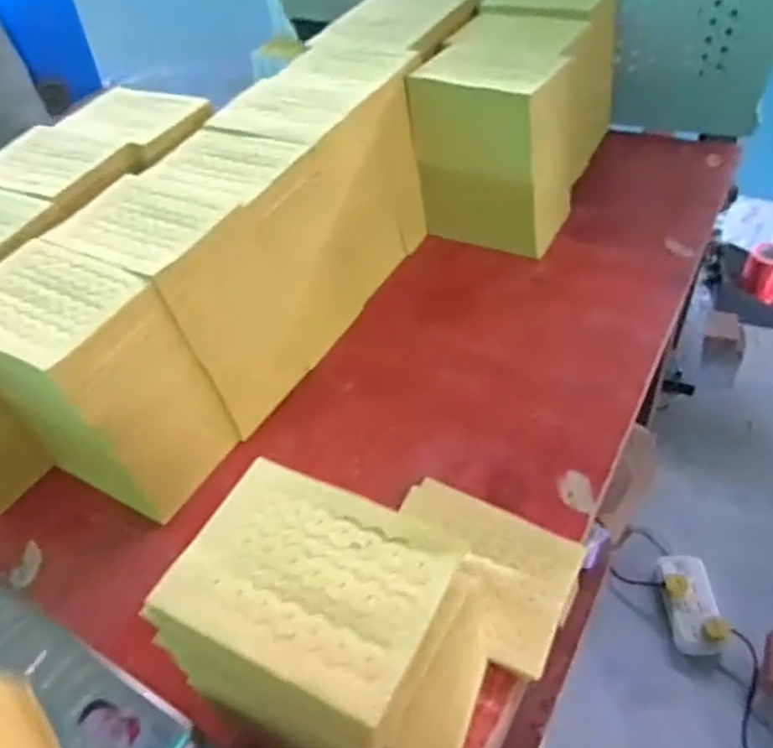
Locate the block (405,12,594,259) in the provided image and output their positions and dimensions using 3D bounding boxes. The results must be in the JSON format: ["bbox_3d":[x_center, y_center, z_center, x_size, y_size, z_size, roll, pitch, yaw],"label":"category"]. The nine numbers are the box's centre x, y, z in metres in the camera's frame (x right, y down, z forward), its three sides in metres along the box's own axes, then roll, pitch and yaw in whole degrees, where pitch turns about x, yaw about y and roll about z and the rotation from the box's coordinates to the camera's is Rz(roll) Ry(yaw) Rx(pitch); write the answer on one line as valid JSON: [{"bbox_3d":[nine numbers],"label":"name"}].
[{"bbox_3d":[0.161,-0.323,0.893,0.190,0.211,0.240,16,50,21],"label":"block"}]

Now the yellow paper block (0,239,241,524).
[{"bbox_3d":[-0.272,0.008,0.636,0.179,0.201,0.119,21,52,24],"label":"yellow paper block"}]

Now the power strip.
[{"bbox_3d":[0.646,0.483,1.415,0.101,0.036,0.200,-5,59,2],"label":"power strip"}]

